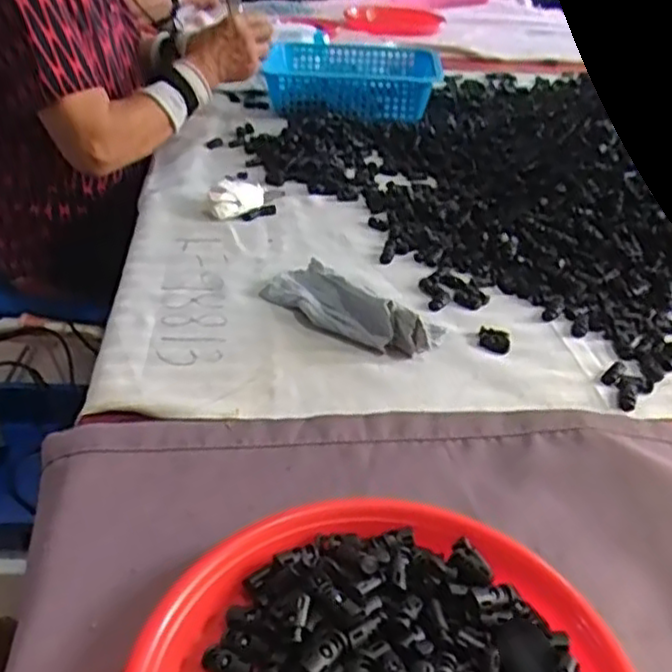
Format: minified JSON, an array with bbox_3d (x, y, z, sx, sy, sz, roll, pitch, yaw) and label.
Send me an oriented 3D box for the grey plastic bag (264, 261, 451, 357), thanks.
[{"bbox_3d":[0.012,-0.035,0.670,0.182,0.042,0.077,24,40,27],"label":"grey plastic bag"}]

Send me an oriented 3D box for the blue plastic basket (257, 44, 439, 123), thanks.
[{"bbox_3d":[0.030,-0.439,1.224,0.282,0.068,0.262,3,35,-1],"label":"blue plastic basket"}]

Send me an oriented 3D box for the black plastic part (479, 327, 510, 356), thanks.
[{"bbox_3d":[0.145,0.005,0.650,0.027,0.011,0.024,8,35,7],"label":"black plastic part"}]

